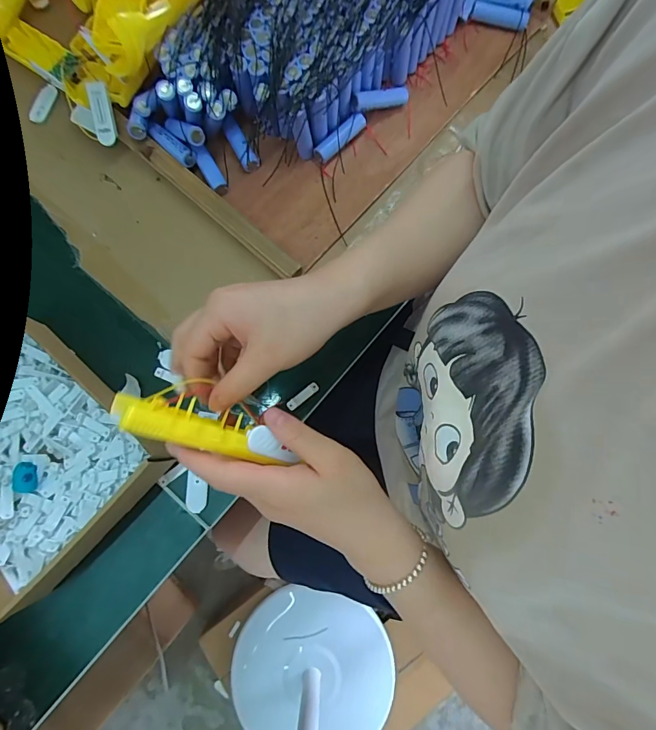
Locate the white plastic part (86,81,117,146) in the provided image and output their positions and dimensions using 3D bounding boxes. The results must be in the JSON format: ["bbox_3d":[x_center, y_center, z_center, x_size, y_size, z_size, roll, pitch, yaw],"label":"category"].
[{"bbox_3d":[-0.236,-0.262,0.426,0.023,0.010,0.056,-6,107,-1],"label":"white plastic part"}]

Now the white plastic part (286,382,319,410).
[{"bbox_3d":[-0.026,0.032,0.421,0.038,0.004,0.010,-38,96,-7],"label":"white plastic part"}]

